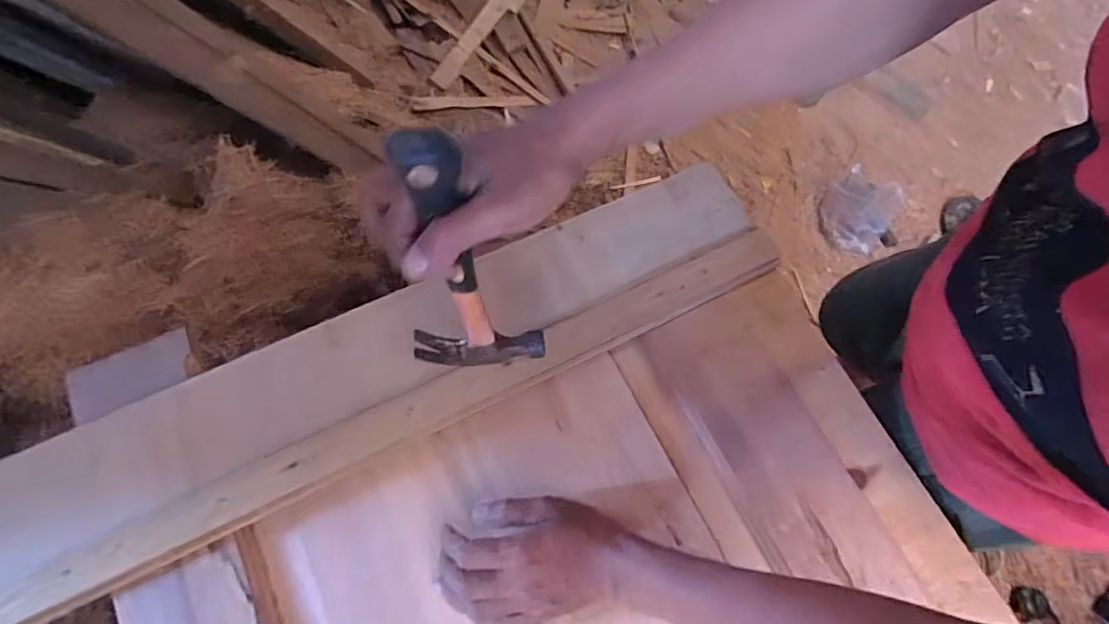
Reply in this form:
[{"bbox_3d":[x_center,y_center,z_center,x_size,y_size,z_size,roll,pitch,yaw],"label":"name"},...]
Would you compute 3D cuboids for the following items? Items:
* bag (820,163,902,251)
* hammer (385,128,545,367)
[{"bbox_3d":[0.813,-0.265,1.512,0.201,0.156,0.153,43,72,13],"label":"bag"},{"bbox_3d":[-0.063,-0.018,0.363,0.099,0.272,0.035,-16,68,-6],"label":"hammer"}]

